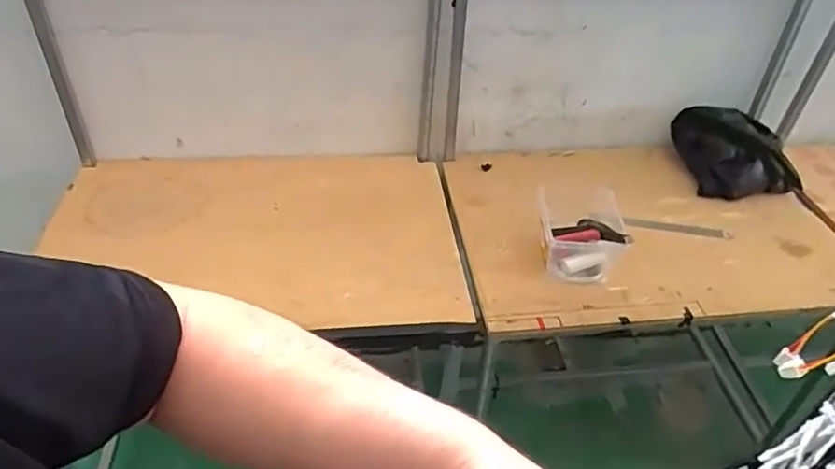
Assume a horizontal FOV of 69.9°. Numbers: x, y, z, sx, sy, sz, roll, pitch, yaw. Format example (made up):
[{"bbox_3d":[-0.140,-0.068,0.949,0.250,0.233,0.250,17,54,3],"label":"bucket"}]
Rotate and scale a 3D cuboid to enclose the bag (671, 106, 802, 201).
[{"bbox_3d":[0.822,-0.223,1.560,0.274,0.137,0.251,2,40,-3],"label":"bag"}]

